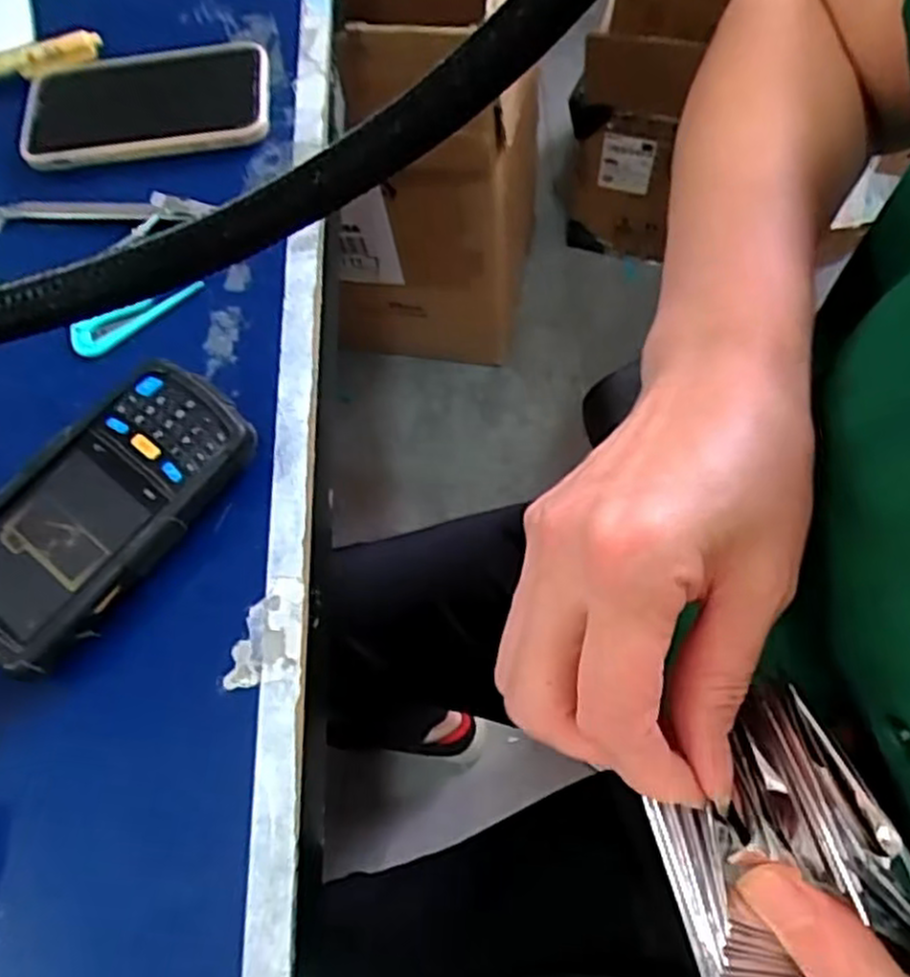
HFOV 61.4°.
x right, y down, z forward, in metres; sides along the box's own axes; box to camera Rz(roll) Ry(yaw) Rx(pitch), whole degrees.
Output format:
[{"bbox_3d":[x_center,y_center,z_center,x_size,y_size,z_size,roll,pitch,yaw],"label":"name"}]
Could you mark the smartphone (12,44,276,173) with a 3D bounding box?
[{"bbox_3d":[-0.191,-0.240,0.472,0.151,0.015,0.086,-7,67,-1],"label":"smartphone"}]

